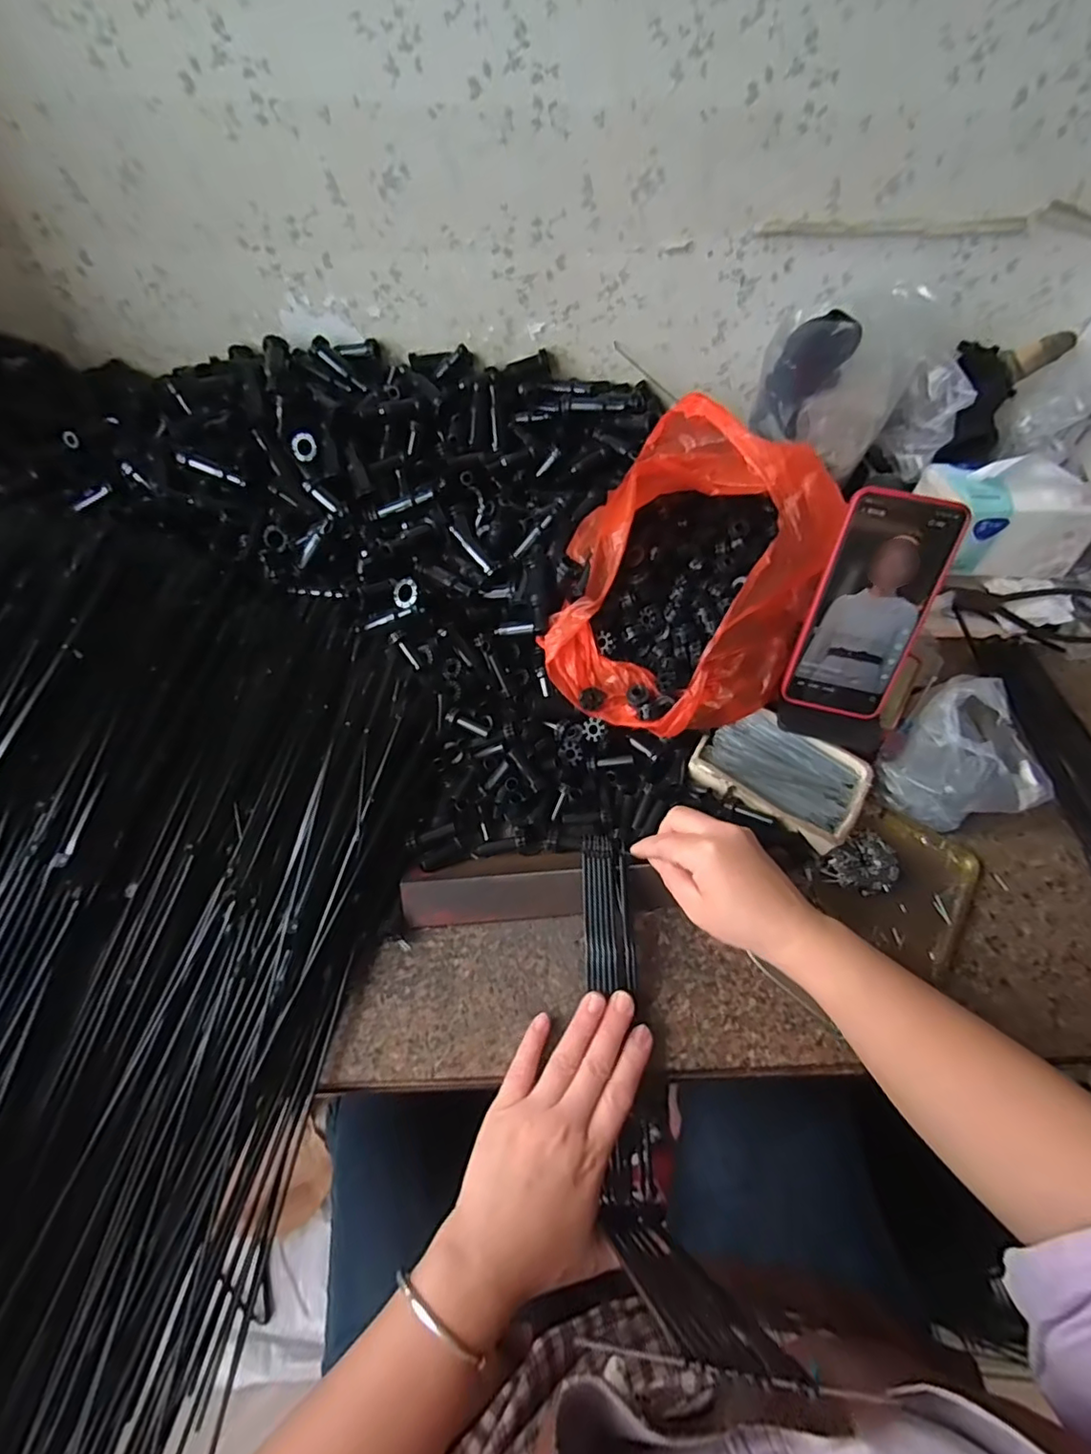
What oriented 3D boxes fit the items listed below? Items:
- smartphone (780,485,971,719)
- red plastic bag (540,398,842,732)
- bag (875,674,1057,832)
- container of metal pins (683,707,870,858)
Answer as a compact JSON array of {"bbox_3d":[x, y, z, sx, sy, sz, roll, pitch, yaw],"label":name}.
[{"bbox_3d":[0.239,-0.086,0.431,0.080,0.162,0.012,12,28,6],"label":"smartphone"},{"bbox_3d":[0.117,-0.127,0.476,0.199,0.149,0.247,26,60,14],"label":"red plastic bag"},{"bbox_3d":[0.348,0.026,0.476,0.103,0.065,0.124,40,65,21],"label":"bag"},{"bbox_3d":[0.191,0.037,0.476,0.124,0.023,0.088,32,62,18],"label":"container of metal pins"}]

